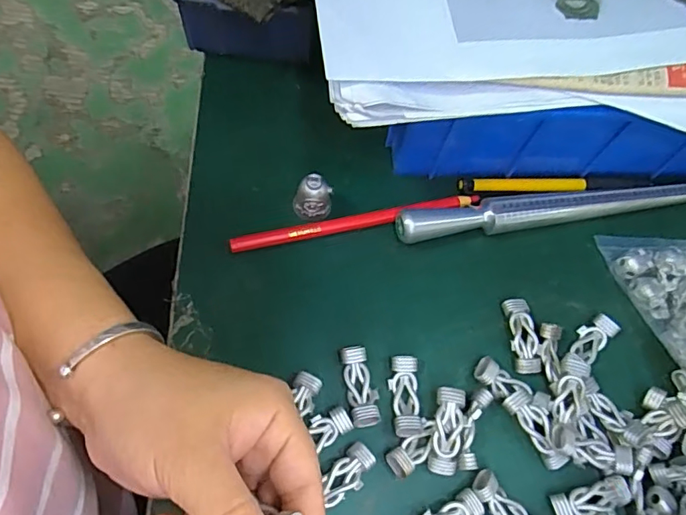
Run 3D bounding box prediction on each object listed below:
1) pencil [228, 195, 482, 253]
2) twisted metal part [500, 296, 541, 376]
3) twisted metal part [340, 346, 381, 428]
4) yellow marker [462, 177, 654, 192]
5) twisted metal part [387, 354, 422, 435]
[{"bbox_3d":[0.010,-0.024,0.334,0.166,0.009,0.010,-11,67,-8],"label":"pencil"},{"bbox_3d":[0.109,0.048,0.312,0.016,0.007,0.046,-4,66,-4],"label":"twisted metal part"},{"bbox_3d":[0.010,0.073,0.292,0.016,0.006,0.044,-11,67,-8],"label":"twisted metal part"},{"bbox_3d":[0.151,-0.051,0.357,0.141,0.007,0.012,-1,66,-3],"label":"yellow marker"},{"bbox_3d":[0.036,0.079,0.291,0.016,0.009,0.044,-1,66,-3],"label":"twisted metal part"}]

